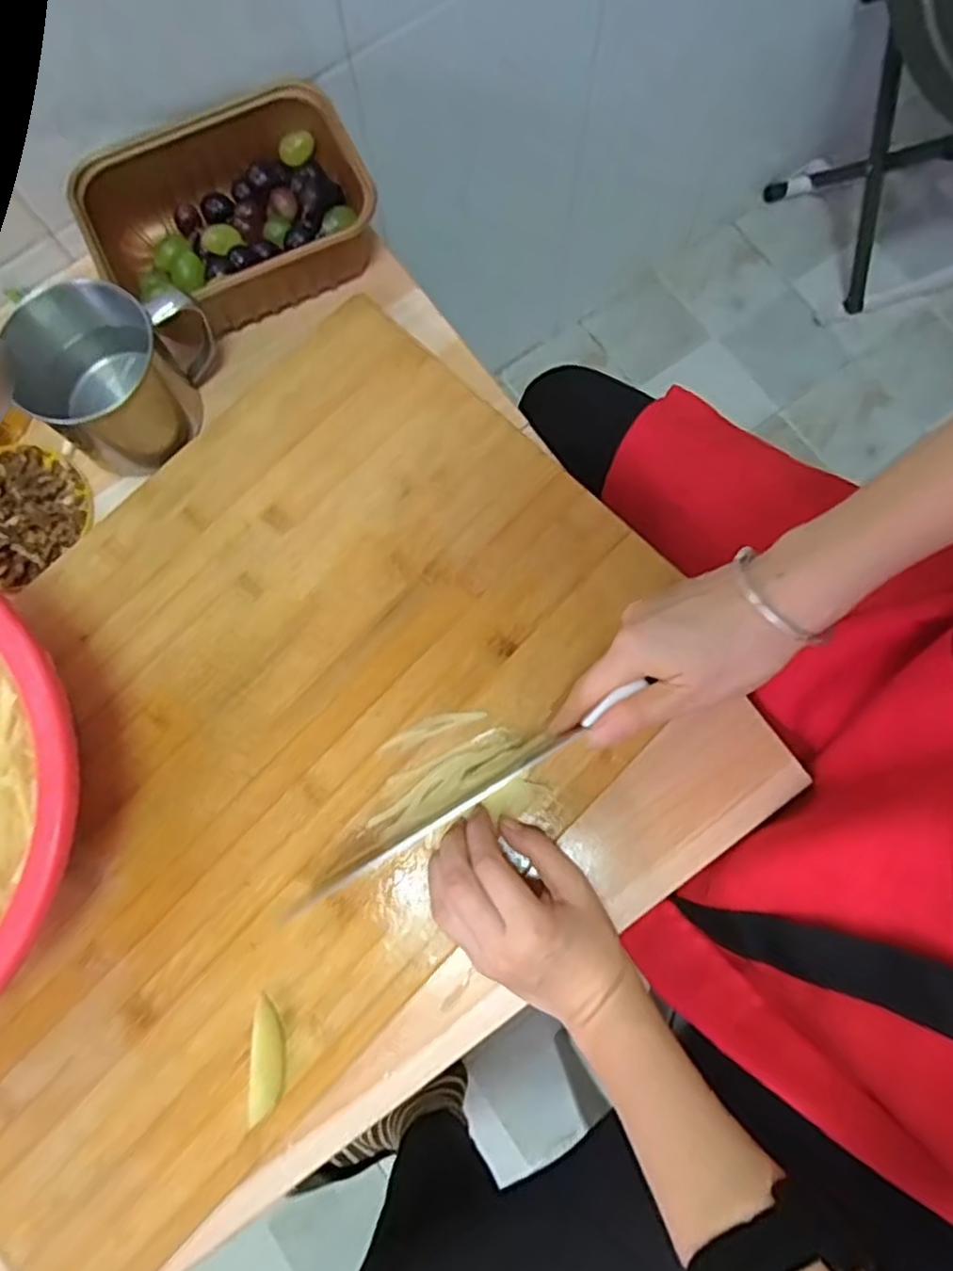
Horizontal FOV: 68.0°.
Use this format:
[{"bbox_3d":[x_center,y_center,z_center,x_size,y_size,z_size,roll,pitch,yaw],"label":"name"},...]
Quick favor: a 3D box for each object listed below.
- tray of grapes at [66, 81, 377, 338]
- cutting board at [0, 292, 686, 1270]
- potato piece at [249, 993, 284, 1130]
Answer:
[{"bbox_3d":[-0.166,-0.282,0.484,0.185,0.059,0.125,-24,80,-4],"label":"tray of grapes"},{"bbox_3d":[-0.146,0.071,0.434,0.341,0.018,0.543,43,83,7],"label":"cutting board"},{"bbox_3d":[-0.115,0.234,0.389,0.016,0.009,0.061,0,80,1],"label":"potato piece"}]

